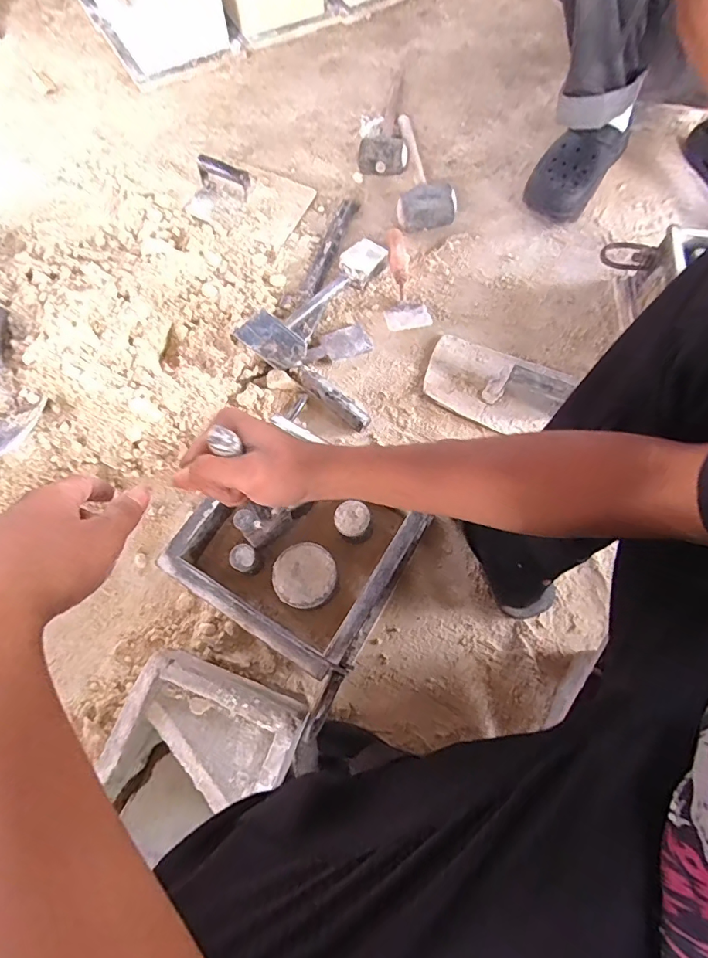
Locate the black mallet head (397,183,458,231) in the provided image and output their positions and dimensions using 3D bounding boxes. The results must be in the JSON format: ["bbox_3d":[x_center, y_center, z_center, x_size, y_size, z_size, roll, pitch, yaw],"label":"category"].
[{"bbox_3d":[0.132,-0.504,0.852,0.107,0.060,0.062,-7,73,-3],"label":"black mallet head"}]

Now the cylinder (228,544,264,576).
[{"bbox_3d":[-0.134,0.102,0.578,0.035,0.057,0.030,27,71,9],"label":"cylinder"}]

